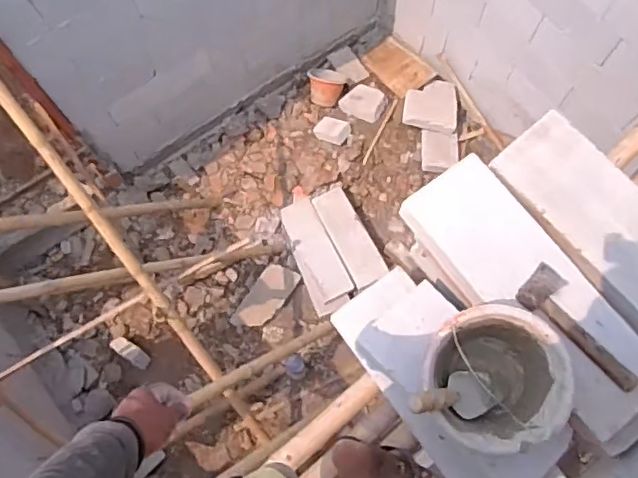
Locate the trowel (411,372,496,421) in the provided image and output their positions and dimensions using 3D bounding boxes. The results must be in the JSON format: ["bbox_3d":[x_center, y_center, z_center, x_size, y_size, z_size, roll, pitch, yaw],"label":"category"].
[{"bbox_3d":[0.242,0.290,1.050,0.050,0.278,0.086,-27,69,32],"label":"trowel"}]

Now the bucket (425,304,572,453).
[{"bbox_3d":[0.318,0.268,1.095,0.242,0.203,0.241,0,71,0],"label":"bucket"}]

